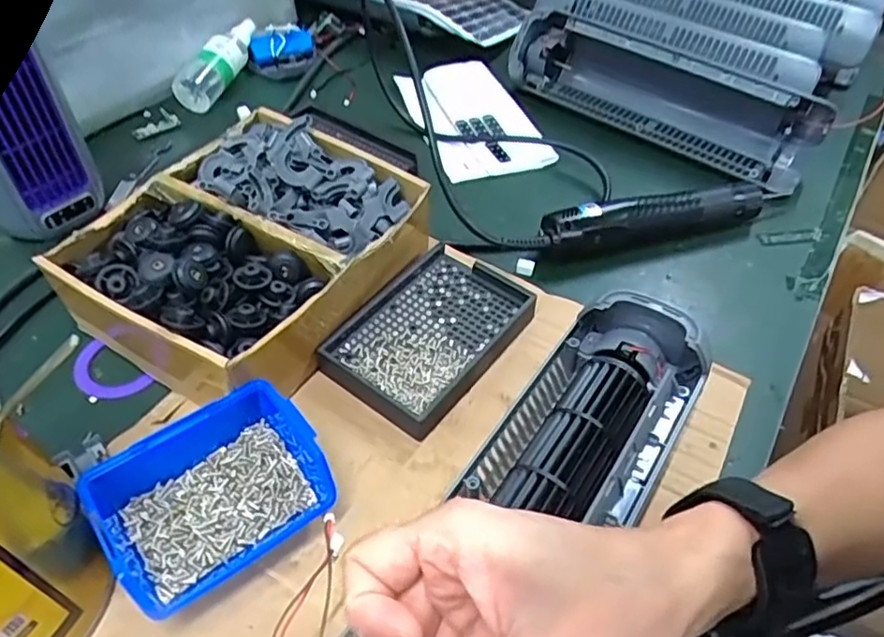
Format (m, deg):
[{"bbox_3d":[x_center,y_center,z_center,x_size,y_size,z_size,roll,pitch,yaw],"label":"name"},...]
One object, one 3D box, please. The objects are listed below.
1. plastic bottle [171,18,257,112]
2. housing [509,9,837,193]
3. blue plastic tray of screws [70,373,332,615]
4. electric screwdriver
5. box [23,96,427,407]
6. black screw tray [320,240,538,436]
[{"bbox_3d":[-0.229,-0.272,0.662,0.035,0.039,0.125,20,63,14],"label":"plastic bottle"},{"bbox_3d":[0.234,-0.244,0.694,0.325,0.078,0.086,27,52,19],"label":"housing"},{"bbox_3d":[-0.122,0.095,0.346,0.111,0.047,0.085,-30,56,-26],"label":"blue plastic tray of screws"},{"bbox_3d":[0.190,-0.090,0.551,0.231,0.043,0.030,-13,50,-14],"label":"electric screwdriver"},{"bbox_3d":[-0.133,-0.053,0.448,0.173,0.075,0.213,25,52,18],"label":"box"},{"bbox_3d":[-0.006,0.009,0.452,0.092,0.026,0.143,31,54,22],"label":"black screw tray"}]

